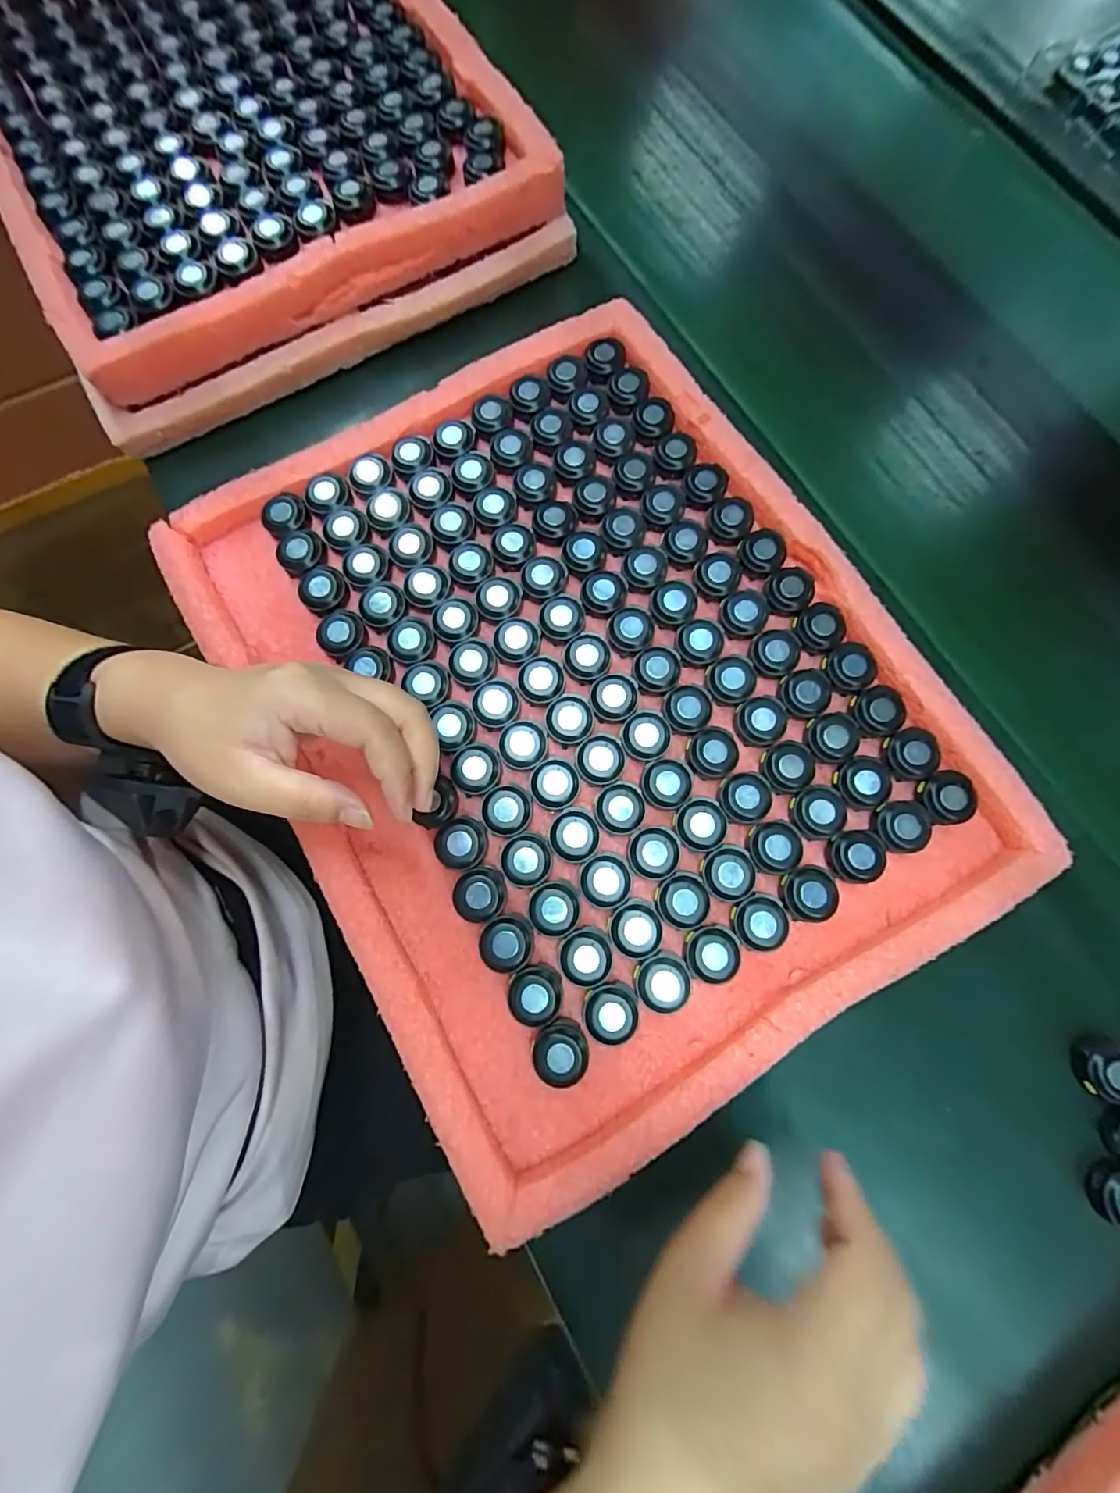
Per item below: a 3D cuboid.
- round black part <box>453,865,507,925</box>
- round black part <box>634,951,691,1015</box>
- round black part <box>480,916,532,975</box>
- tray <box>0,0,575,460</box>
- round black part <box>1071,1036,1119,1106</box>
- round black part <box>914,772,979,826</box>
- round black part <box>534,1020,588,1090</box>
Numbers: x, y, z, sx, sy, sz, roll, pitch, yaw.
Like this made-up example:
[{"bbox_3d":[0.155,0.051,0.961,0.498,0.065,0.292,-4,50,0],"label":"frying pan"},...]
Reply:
[{"bbox_3d":[-0.045,0.083,0.288,0.027,0.014,0.029,0,79,2],"label":"round black part"},{"bbox_3d":[0.055,0.128,0.279,0.029,0.012,0.030,0,79,2],"label":"round black part"},{"bbox_3d":[-0.029,0.109,0.283,0.028,0.014,0.028,0,79,2],"label":"round black part"},{"bbox_3d":[-0.269,-0.515,0.401,0.358,0.026,0.496,-29,79,-4],"label":"tray"},{"bbox_3d":[0.302,0.179,0.283,0.030,0.012,0.032,0,79,2],"label":"round black part"},{"bbox_3d":[0.223,0.029,0.296,0.028,0.012,0.030,0,79,2],"label":"round black part"},{"bbox_3d":[0.001,0.161,0.272,0.028,0.012,0.030,0,79,2],"label":"round black part"}]

